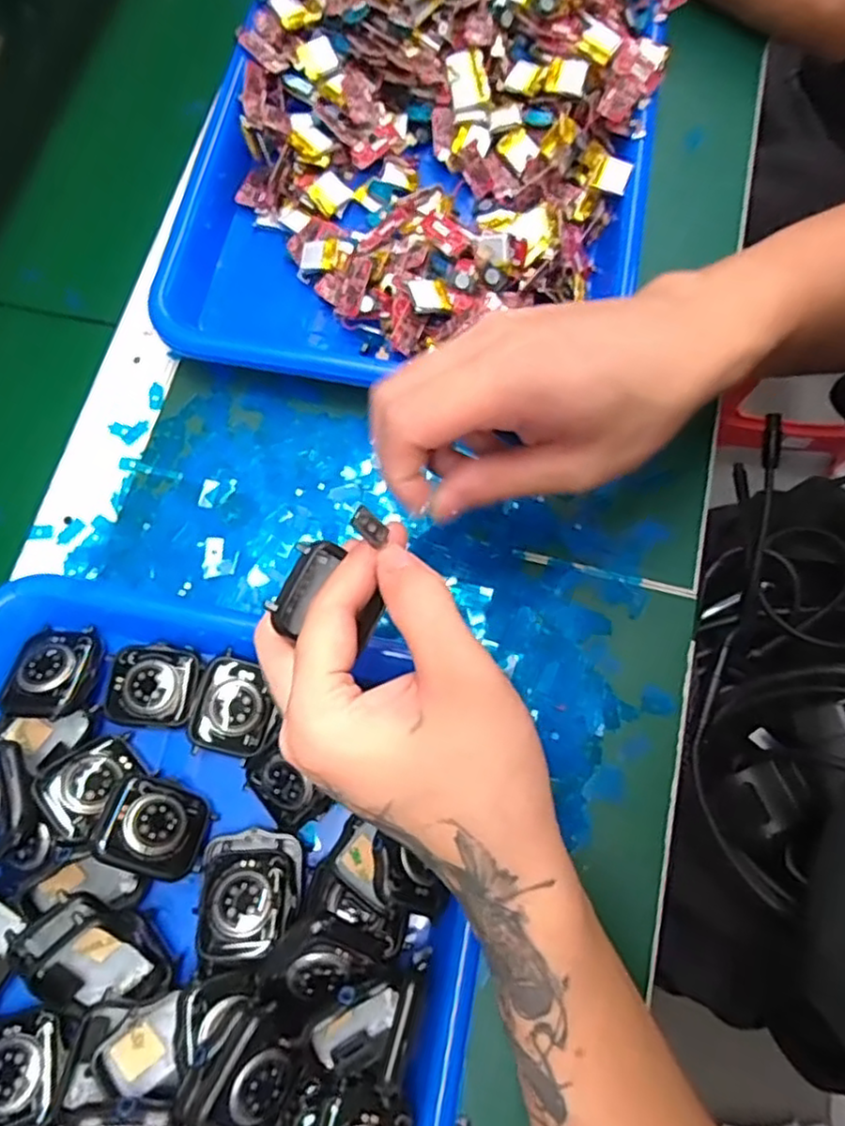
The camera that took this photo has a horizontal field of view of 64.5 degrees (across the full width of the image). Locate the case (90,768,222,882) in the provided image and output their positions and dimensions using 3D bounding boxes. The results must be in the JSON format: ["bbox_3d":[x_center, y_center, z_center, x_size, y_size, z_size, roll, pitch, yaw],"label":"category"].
[{"bbox_3d":[-0.114,0.113,0.287,0.044,0.011,0.039,31,45,-17],"label":"case"}]

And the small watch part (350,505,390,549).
[{"bbox_3d":[-0.018,-0.013,0.231,0.014,0.004,0.008,43,79,-28],"label":"small watch part"}]

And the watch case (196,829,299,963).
[{"bbox_3d":[-0.073,0.139,0.283,0.041,0.011,0.049,-3,49,-7],"label":"watch case"}]

